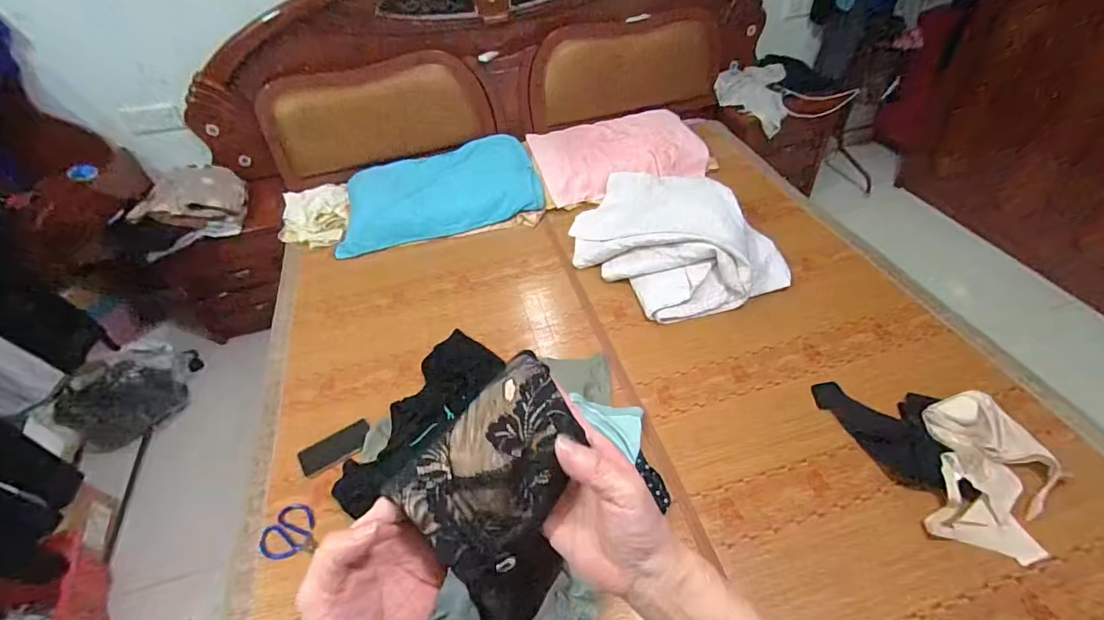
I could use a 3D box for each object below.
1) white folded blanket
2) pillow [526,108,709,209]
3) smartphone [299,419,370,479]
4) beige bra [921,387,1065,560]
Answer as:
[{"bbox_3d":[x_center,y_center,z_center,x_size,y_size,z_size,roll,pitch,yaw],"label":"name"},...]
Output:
[{"bbox_3d":[0.340,-0.262,1.510,0.530,0.130,0.668,-20,46,-12],"label":"white folded blanket"},{"bbox_3d":[0.248,-0.604,1.801,0.633,0.167,0.368,-11,45,-4],"label":"pillow"},{"bbox_3d":[-0.499,0.318,1.120,0.160,0.010,0.094,-28,41,-15],"label":"smartphone"},{"bbox_3d":[0.883,0.311,0.970,0.226,0.067,0.337,13,48,19],"label":"beige bra"}]

